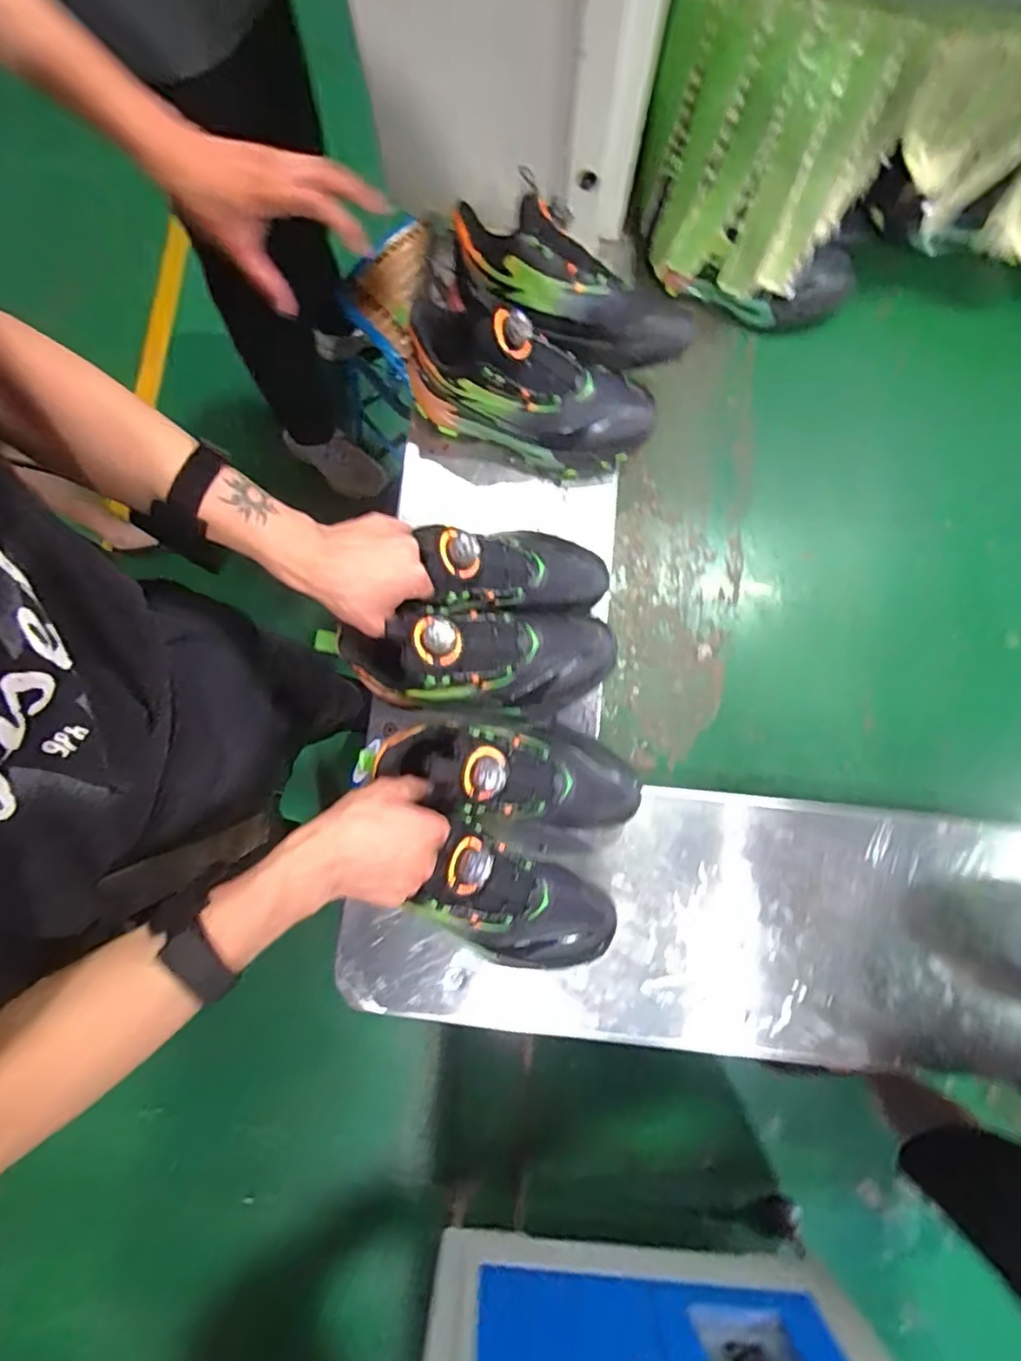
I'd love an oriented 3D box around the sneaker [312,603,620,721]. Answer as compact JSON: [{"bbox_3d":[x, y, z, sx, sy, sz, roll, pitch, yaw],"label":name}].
[{"bbox_3d":[-0.034,-0.017,0.546,0.254,0.122,0.092,0,79,-11],"label":"sneaker"}]

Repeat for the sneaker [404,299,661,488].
[{"bbox_3d":[0.021,-0.291,0.601,0.249,0.129,0.094,11,80,2],"label":"sneaker"}]

